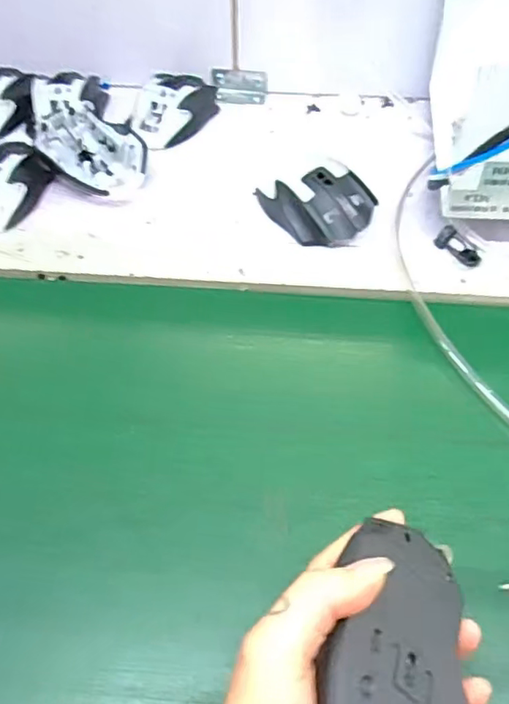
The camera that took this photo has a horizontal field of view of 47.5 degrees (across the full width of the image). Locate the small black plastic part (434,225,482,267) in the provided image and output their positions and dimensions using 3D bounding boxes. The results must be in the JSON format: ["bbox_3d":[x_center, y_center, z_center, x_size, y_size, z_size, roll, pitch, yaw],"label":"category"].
[{"bbox_3d":[0.165,-0.087,0.471,0.013,0.015,0.044,-32,59,-21],"label":"small black plastic part"}]

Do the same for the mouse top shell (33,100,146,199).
[{"bbox_3d":[-0.150,-0.181,0.532,0.114,0.037,0.069,30,59,21],"label":"mouse top shell"}]

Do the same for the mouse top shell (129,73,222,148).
[{"bbox_3d":[-0.081,-0.252,0.589,0.065,0.033,0.115,32,60,22],"label":"mouse top shell"}]

